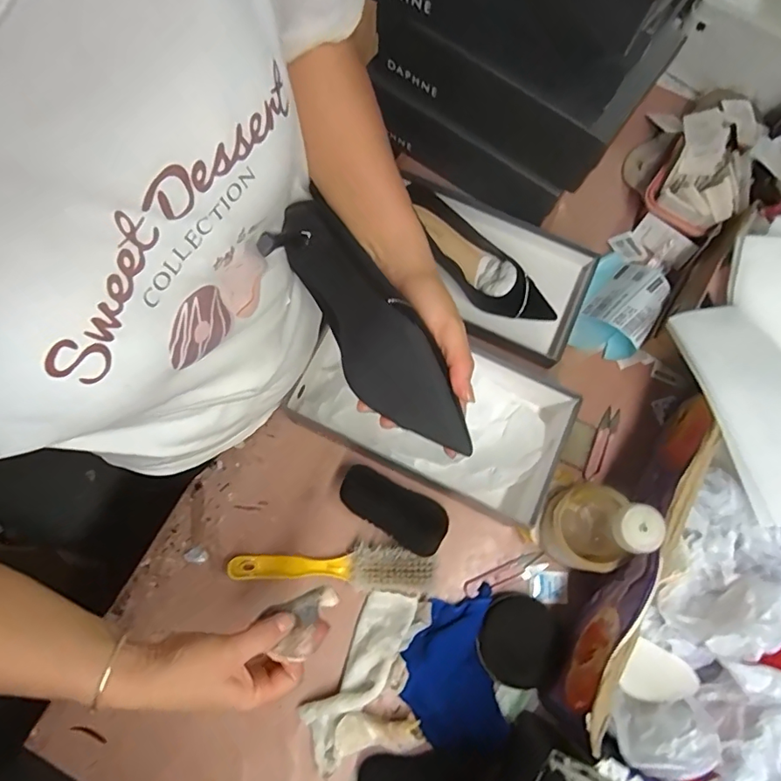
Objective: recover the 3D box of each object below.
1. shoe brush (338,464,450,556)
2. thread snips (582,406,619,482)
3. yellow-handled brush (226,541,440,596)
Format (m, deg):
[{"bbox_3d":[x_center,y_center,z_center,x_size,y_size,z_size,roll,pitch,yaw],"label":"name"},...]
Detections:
[{"bbox_3d":[0.003,0.133,0.577,0.128,0.046,0.058,30,77,6],"label":"shoe brush"},{"bbox_3d":[0.265,0.067,0.638,0.023,0.012,0.102,25,76,4],"label":"thread snips"},{"bbox_3d":[-0.062,0.193,0.567,0.226,0.025,0.052,6,76,0],"label":"yellow-handled brush"}]

